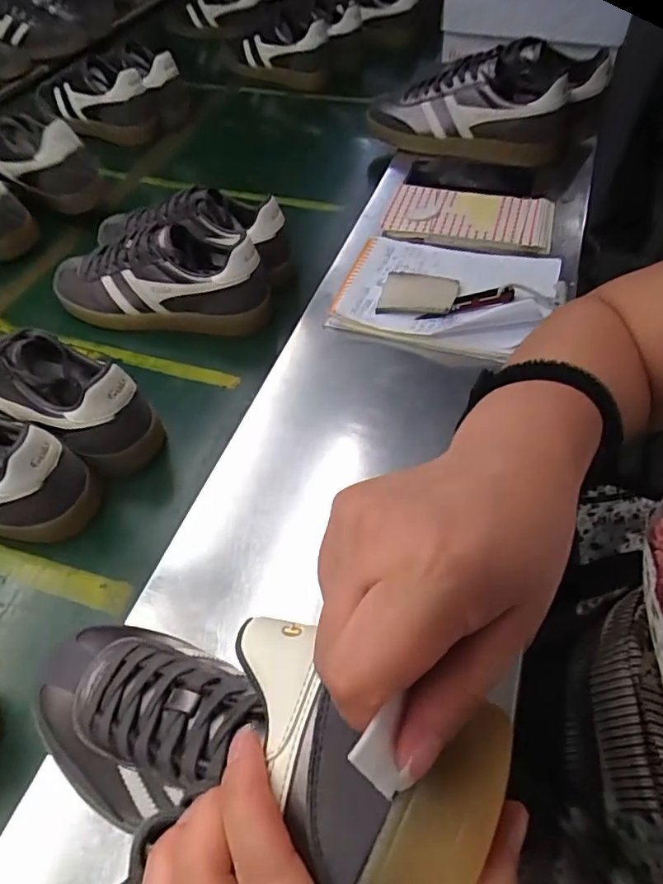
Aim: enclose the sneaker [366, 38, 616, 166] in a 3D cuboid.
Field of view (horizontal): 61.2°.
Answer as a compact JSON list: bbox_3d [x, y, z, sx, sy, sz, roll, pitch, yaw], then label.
[{"bbox_3d":[0.206,-0.457,0.774,0.313,0.113,0.112,0,50,17],"label":"sneaker"}]

